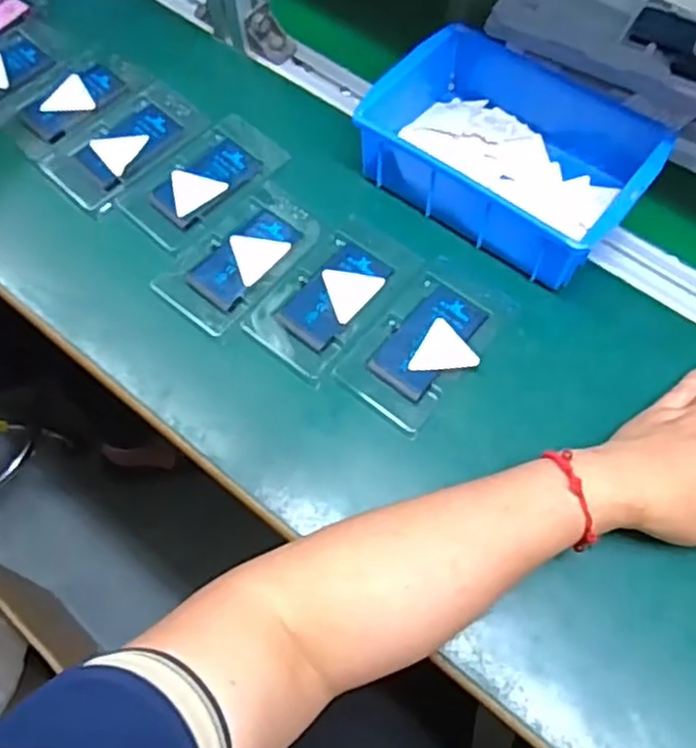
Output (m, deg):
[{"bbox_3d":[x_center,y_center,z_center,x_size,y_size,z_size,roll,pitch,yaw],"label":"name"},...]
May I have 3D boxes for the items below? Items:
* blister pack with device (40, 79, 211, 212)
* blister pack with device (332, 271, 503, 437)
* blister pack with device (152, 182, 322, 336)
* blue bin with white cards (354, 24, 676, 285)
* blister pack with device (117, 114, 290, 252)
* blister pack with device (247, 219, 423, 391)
[{"bbox_3d":[-0.183,-0.191,0.583,0.080,0.008,0.127,37,69,17],"label":"blister pack with device"},{"bbox_3d":[0.051,-0.020,0.499,0.075,0.015,0.110,36,69,17],"label":"blister pack with device"},{"bbox_3d":[-0.079,-0.089,0.537,0.069,0.010,0.126,39,69,18],"label":"blister pack with device"},{"bbox_3d":[0.126,-0.172,0.537,0.196,0.065,0.149,36,68,17],"label":"blue bin with white cards"},{"bbox_3d":[-0.115,-0.156,0.568,0.076,0.008,0.127,40,69,18],"label":"blister pack with device"},{"bbox_3d":[-0.012,-0.058,0.521,0.076,0.011,0.124,35,68,16],"label":"blister pack with device"}]

